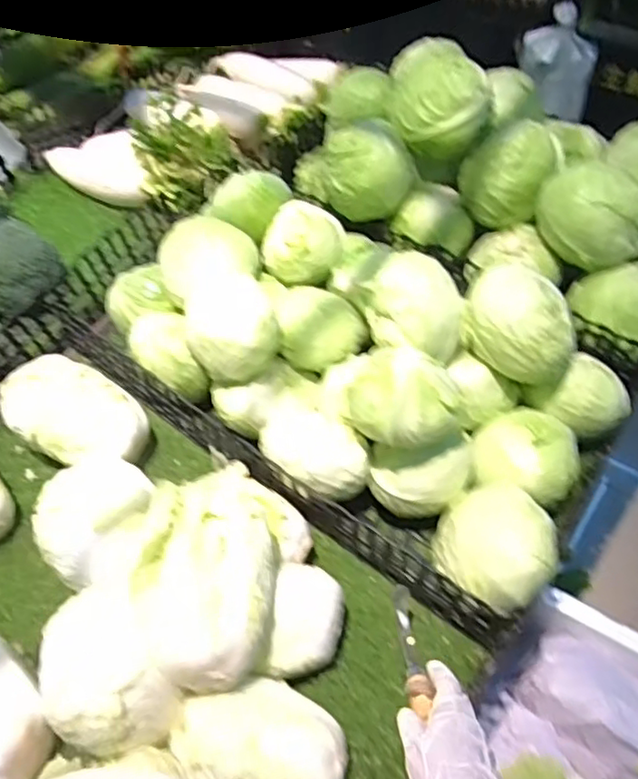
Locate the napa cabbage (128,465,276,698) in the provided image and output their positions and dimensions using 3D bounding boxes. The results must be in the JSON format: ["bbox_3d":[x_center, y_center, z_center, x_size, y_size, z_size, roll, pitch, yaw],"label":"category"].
[{"bbox_3d":[-0.106,0.179,0.602,0.123,0.105,0.195,-1,51,1],"label":"napa cabbage"}]

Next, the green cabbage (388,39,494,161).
[{"bbox_3d":[0.175,-0.425,0.910,0.148,0.107,0.121,6,51,7],"label":"green cabbage"}]

